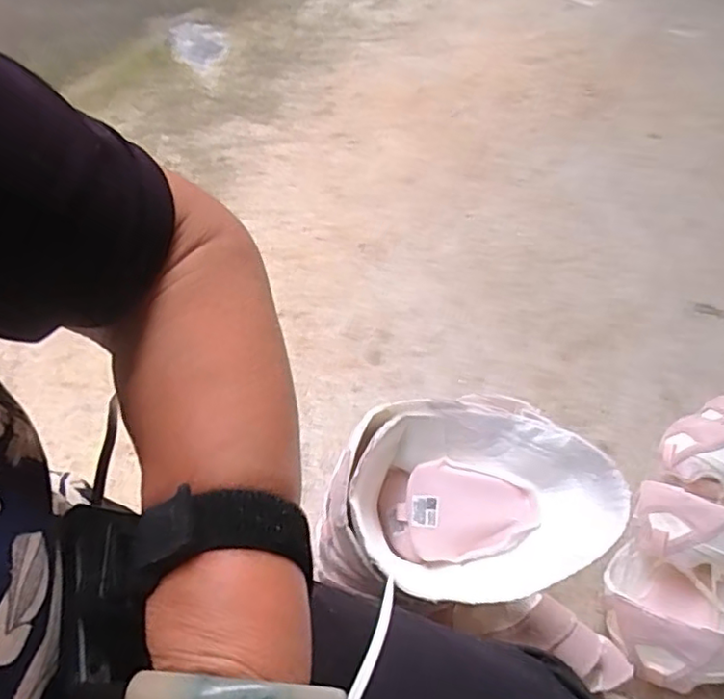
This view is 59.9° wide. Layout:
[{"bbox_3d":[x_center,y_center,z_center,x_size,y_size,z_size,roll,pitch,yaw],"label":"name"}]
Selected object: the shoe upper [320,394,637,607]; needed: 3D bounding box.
[{"bbox_3d":[0.087,0.121,0.511,0.215,0.105,0.139,8,53,8],"label":"shoe upper"}]

